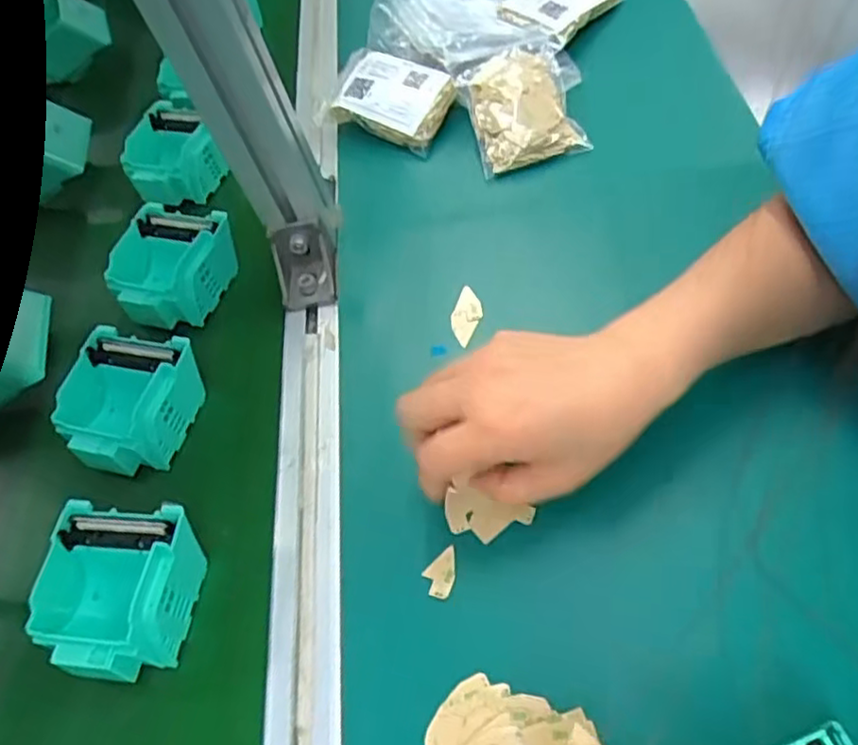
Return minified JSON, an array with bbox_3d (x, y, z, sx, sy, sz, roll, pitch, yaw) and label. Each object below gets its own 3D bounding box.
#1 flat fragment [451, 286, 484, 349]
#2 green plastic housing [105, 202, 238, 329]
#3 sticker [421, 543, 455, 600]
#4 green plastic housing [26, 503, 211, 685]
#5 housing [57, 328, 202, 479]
[{"bbox_3d":[0.024,-0.036,0.424,0.018,0.007,0.039,4,68,8],"label":"flat fragment"},{"bbox_3d":[-0.186,-0.073,0.475,0.083,0.049,0.077,14,55,15],"label":"green plastic housing"},{"bbox_3d":[0.008,0.101,0.338,0.024,0.004,0.018,-44,55,-10],"label":"sticker"},{"bbox_3d":[-0.162,0.118,0.354,0.074,0.051,0.079,1,53,6],"label":"green plastic housing"},{"bbox_3d":[-0.187,0.022,0.418,0.077,0.050,0.082,10,54,12],"label":"housing"}]

